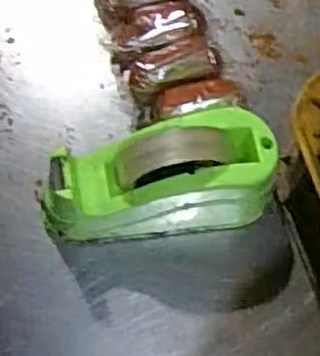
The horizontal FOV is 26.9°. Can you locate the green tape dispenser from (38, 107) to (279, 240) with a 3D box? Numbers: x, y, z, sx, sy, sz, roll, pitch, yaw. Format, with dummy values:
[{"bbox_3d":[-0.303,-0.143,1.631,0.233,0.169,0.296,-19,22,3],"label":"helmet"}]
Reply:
[{"bbox_3d":[-0.005,0.001,0.576,0.195,0.130,0.082,-11,71,-1],"label":"green tape dispenser"}]

